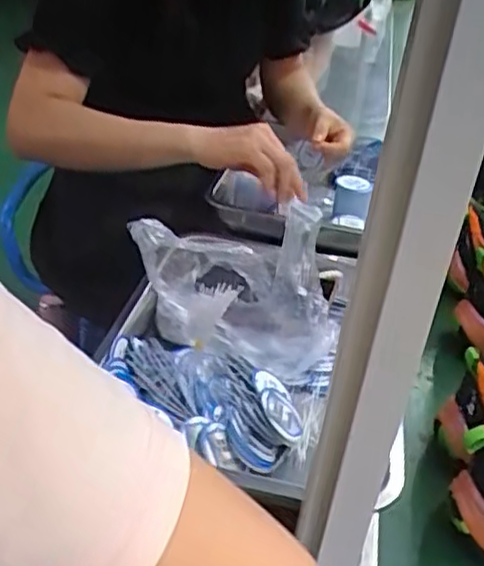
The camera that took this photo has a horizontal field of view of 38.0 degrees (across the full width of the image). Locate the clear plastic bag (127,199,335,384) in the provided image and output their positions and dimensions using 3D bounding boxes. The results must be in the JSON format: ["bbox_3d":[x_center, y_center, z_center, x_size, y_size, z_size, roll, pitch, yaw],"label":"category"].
[{"bbox_3d":[0.000,-0.006,0.653,0.176,0.129,0.090,16,34,12],"label":"clear plastic bag"}]

